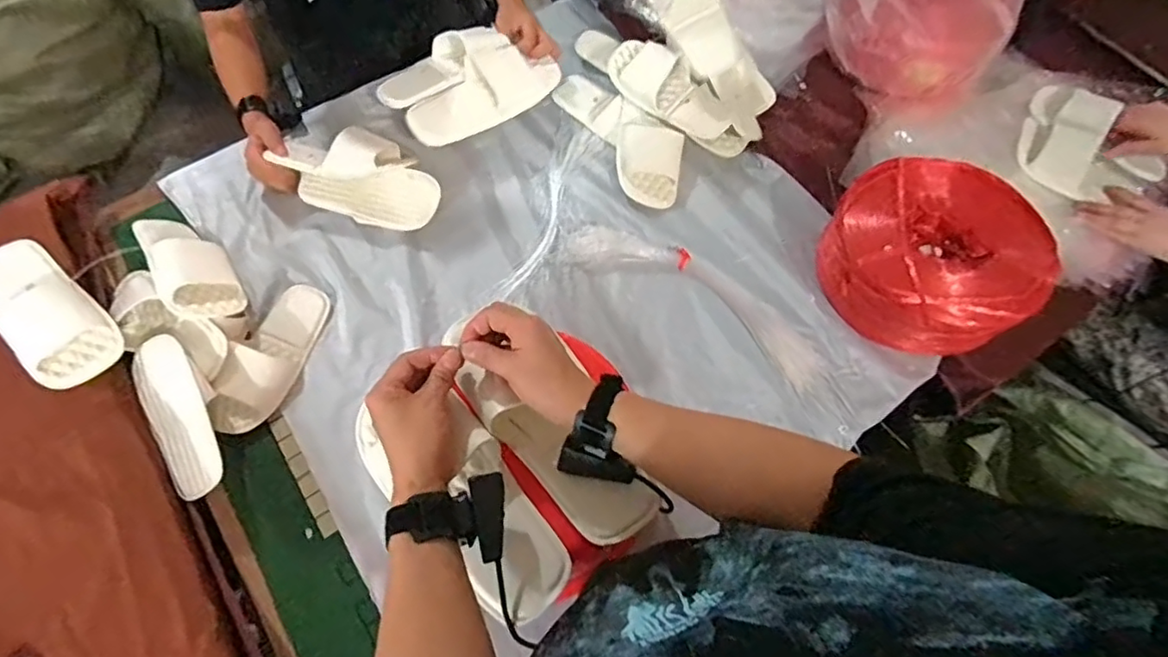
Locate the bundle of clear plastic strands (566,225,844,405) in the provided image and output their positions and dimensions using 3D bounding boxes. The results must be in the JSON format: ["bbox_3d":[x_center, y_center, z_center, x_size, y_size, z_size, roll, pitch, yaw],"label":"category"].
[{"bbox_3d":[0.188,-0.045,0.938,0.465,0.027,0.115,32,70,12],"label":"bundle of clear plastic strands"}]

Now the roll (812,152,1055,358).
[{"bbox_3d":[0.488,-0.101,0.884,0.269,0.157,0.240,37,72,14],"label":"roll"}]

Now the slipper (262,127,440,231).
[{"bbox_3d":[-0.368,-0.251,0.999,0.285,0.128,0.098,15,28,1],"label":"slipper"}]

